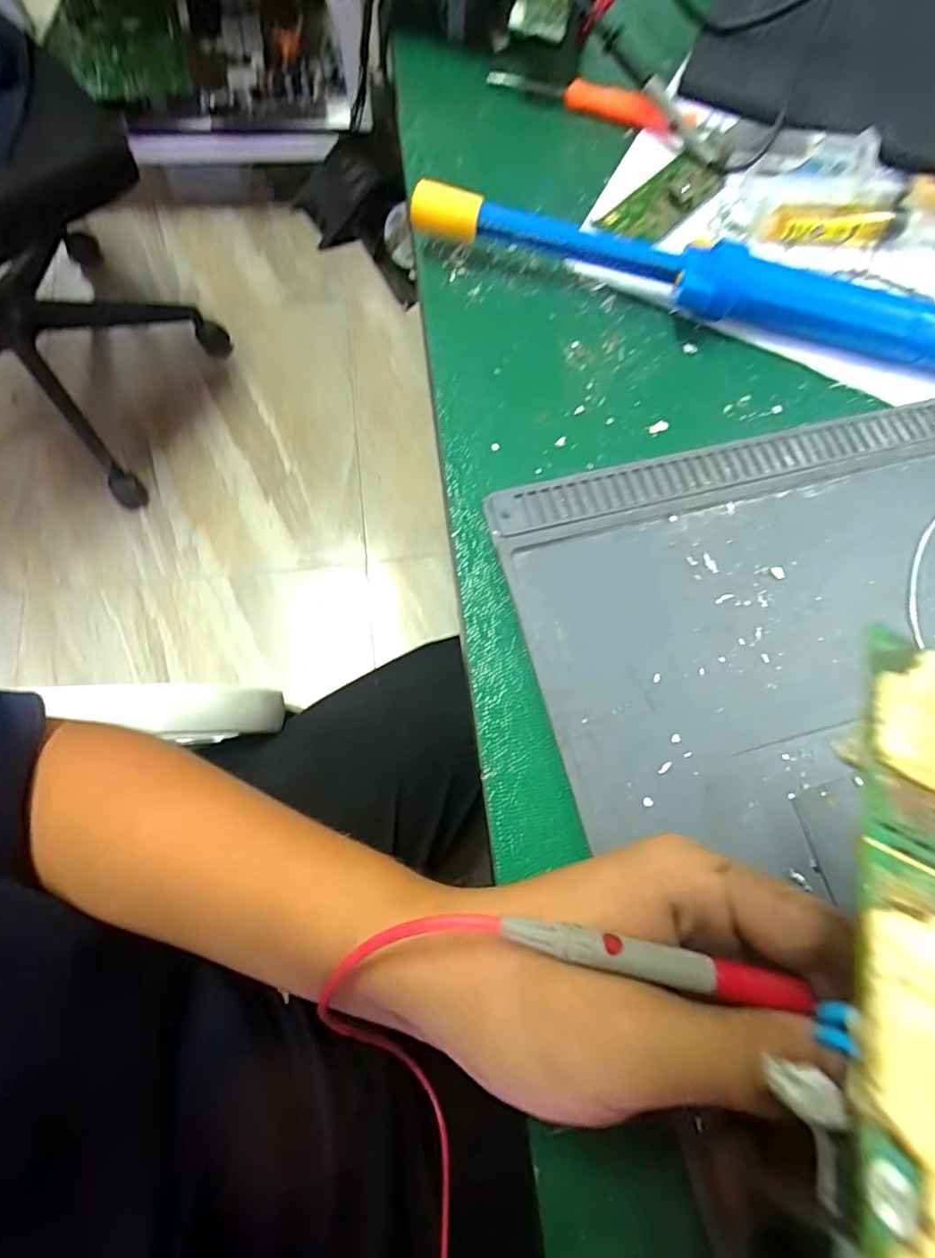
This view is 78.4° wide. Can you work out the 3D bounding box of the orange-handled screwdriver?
[{"bbox_3d":[0.068,-0.316,0.338,0.110,0.012,0.016,24,74,5],"label":"orange-handled screwdriver"}]

